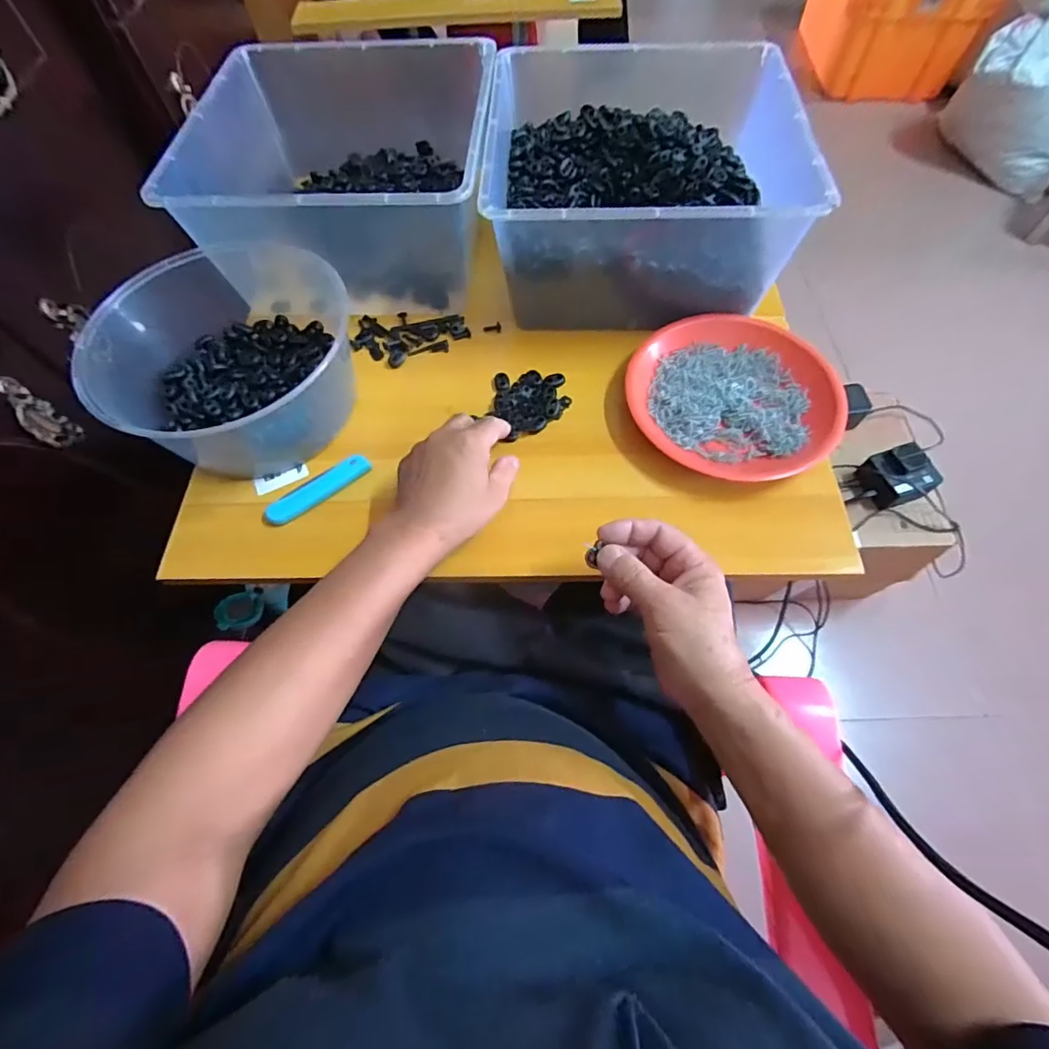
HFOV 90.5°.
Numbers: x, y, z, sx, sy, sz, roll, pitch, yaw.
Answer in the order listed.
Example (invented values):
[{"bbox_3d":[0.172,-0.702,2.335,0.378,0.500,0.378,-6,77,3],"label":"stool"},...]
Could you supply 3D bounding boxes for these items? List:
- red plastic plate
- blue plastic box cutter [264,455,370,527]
[{"bbox_3d":[0.193,-0.122,0.491,0.180,0.030,0.183,-1,63,2],"label":"red plastic plate"},{"bbox_3d":[-0.188,-0.033,0.474,0.100,0.008,0.023,-34,67,-15],"label":"blue plastic box cutter"}]

